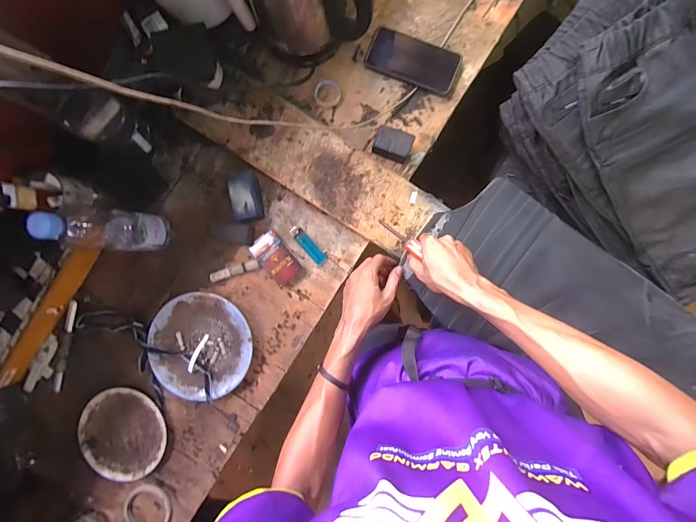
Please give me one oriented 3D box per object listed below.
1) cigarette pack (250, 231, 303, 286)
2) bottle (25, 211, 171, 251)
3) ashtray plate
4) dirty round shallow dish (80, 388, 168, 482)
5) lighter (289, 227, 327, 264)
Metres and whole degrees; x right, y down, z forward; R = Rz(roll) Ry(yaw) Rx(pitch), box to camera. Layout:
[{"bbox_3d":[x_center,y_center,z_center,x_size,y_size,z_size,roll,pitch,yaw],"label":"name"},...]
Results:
[{"bbox_3d":[-0.134,-0.006,0.608,0.055,0.025,0.096,-41,89,3],"label":"cigarette pack"},{"bbox_3d":[-0.365,-0.051,0.516,0.063,0.234,0.073,3,91,3],"label":"bottle"},{"bbox_3d":[-0.272,0.156,0.618,0.189,0.038,0.186,0,91,3],"label":"ashtray plate"},{"bbox_3d":[-0.433,0.331,0.632,0.164,0.019,0.168,0,91,3],"label":"dirty round shallow dish"},{"bbox_3d":[-0.074,-0.030,0.613,0.023,0.014,0.085,-41,89,3],"label":"lighter"}]

